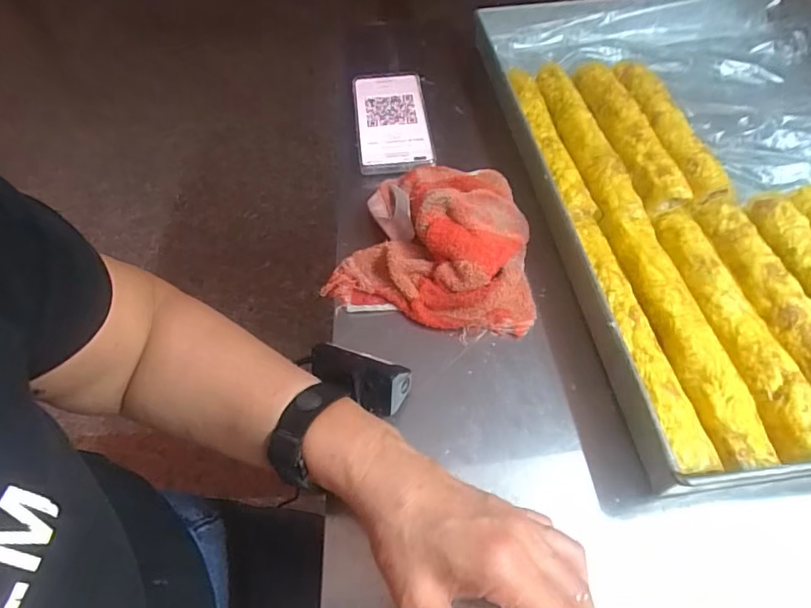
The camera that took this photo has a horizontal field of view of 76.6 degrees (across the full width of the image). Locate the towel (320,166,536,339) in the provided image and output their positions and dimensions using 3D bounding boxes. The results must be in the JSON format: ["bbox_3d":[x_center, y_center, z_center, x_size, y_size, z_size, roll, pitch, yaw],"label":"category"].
[{"bbox_3d":[0.029,-0.060,0.427,0.167,0.058,0.151,10,57,9],"label":"towel"}]

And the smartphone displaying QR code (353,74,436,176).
[{"bbox_3d":[-0.014,-0.196,0.545,0.076,0.014,0.163,-5,56,-2],"label":"smartphone displaying QR code"}]

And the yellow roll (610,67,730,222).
[{"bbox_3d":[0.219,-0.169,0.511,0.036,0.029,0.218,-8,56,-4],"label":"yellow roll"}]

